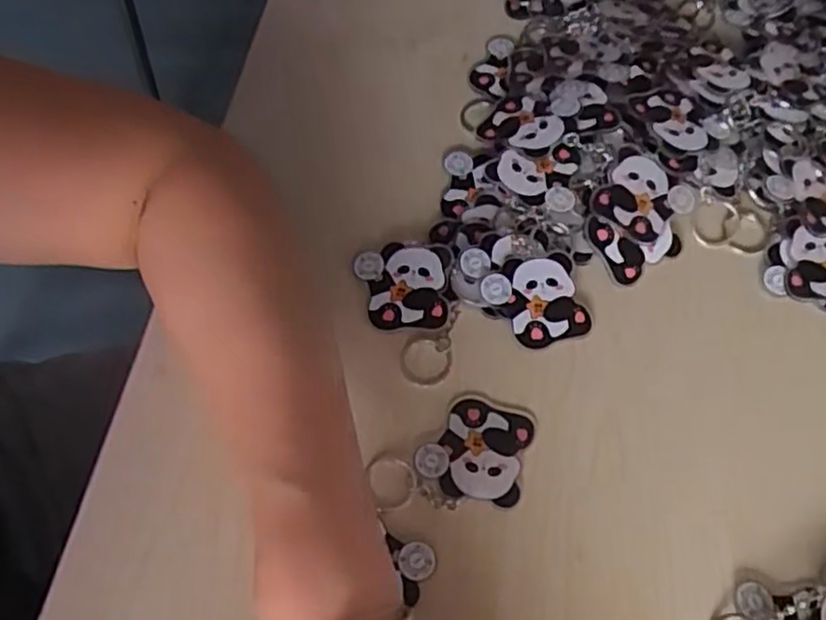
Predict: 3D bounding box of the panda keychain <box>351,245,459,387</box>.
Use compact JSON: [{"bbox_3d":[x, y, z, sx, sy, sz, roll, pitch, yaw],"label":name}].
[{"bbox_3d":[0.001,0.000,0.347,0.046,0.011,0.074,-12,66,-7],"label":"panda keychain"}]

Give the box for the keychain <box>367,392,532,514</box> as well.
[{"bbox_3d":[0.019,0.066,0.320,0.074,0.004,0.051,-1,65,-1],"label":"keychain"}]

